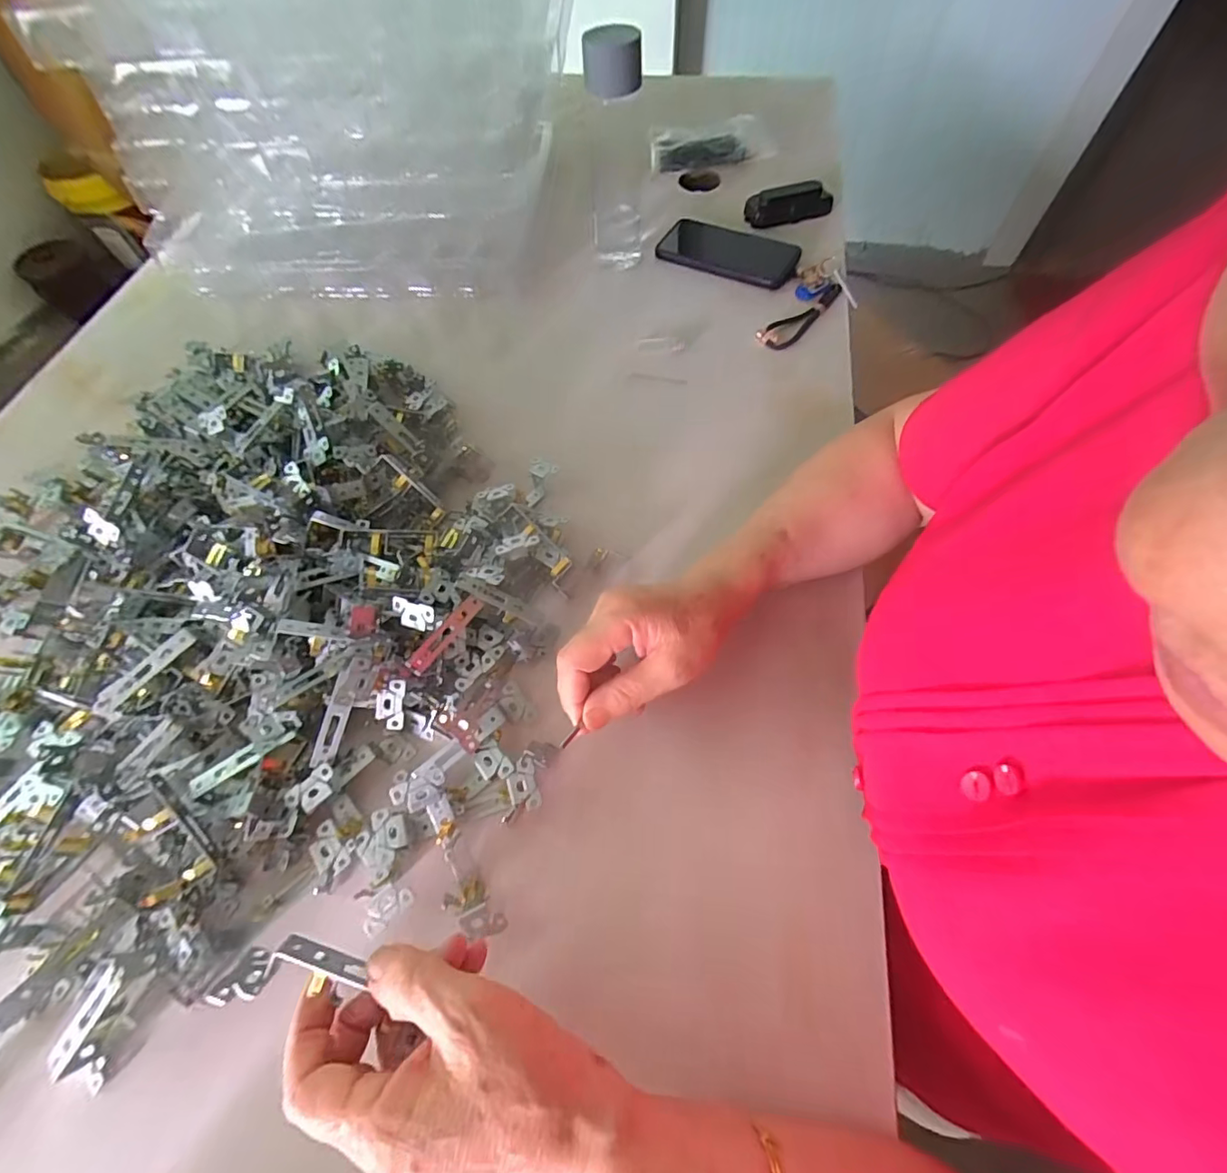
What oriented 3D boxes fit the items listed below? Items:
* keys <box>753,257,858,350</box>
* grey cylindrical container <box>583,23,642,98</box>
[{"bbox_3d":[0.219,-0.312,0.575,0.066,0.031,0.138,30,67,17],"label":"keys"},{"bbox_3d":[-0.001,-0.488,0.483,0.054,0.043,0.051,-2,62,1],"label":"grey cylindrical container"}]

